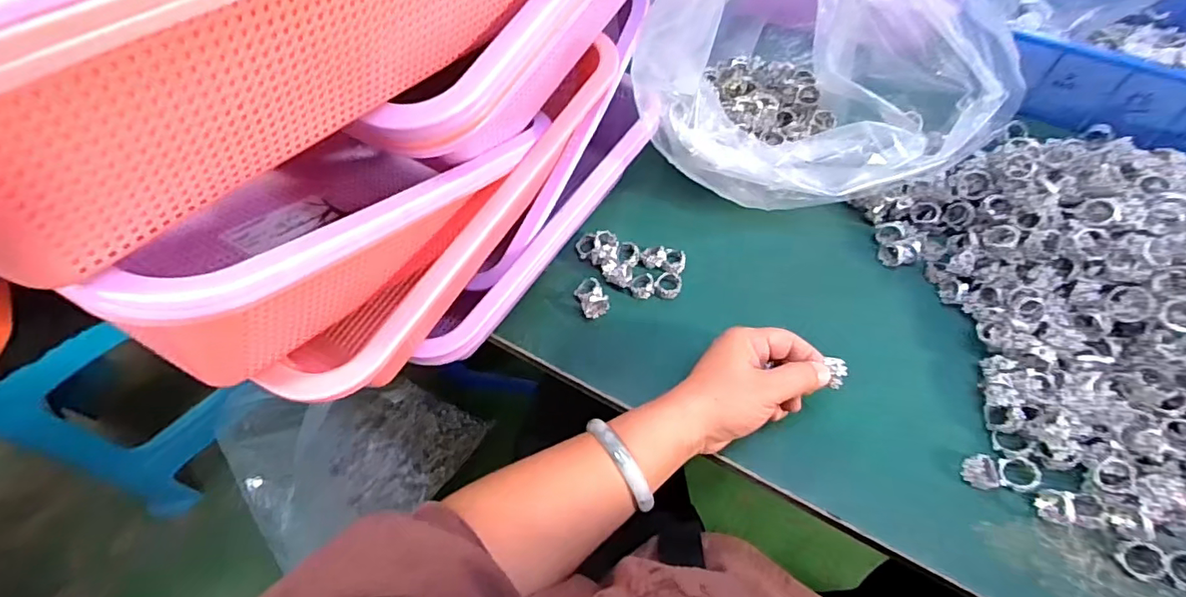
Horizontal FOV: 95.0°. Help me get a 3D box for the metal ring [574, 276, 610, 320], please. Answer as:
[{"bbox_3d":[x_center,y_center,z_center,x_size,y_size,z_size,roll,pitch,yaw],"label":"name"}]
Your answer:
[{"bbox_3d":[-0.001,-0.002,0.457,0.025,0.015,0.037,-20,62,-9],"label":"metal ring"}]

